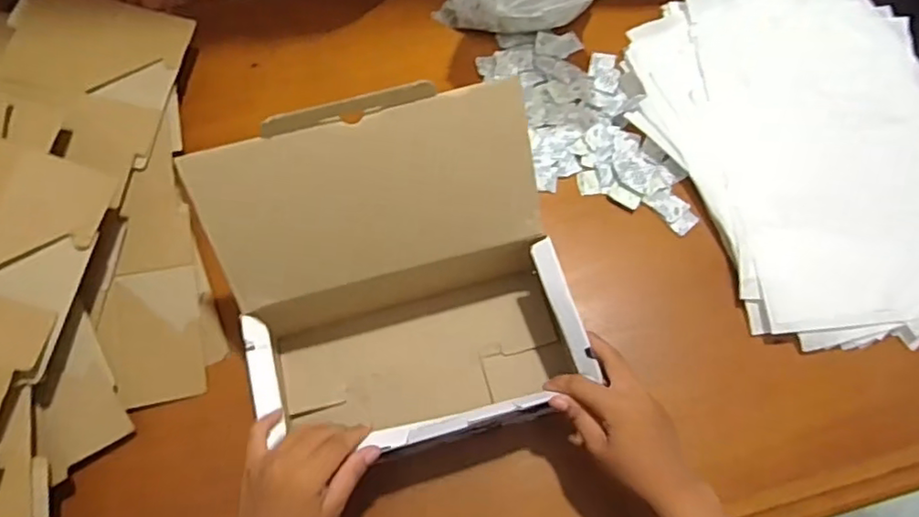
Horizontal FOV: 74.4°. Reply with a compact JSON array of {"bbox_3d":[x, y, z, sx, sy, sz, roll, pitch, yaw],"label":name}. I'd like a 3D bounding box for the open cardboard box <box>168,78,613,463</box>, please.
[{"bbox_3d":[-0.049,0.030,0.528,0.273,0.217,0.242,-15,68,-5],"label":"open cardboard box"}]

